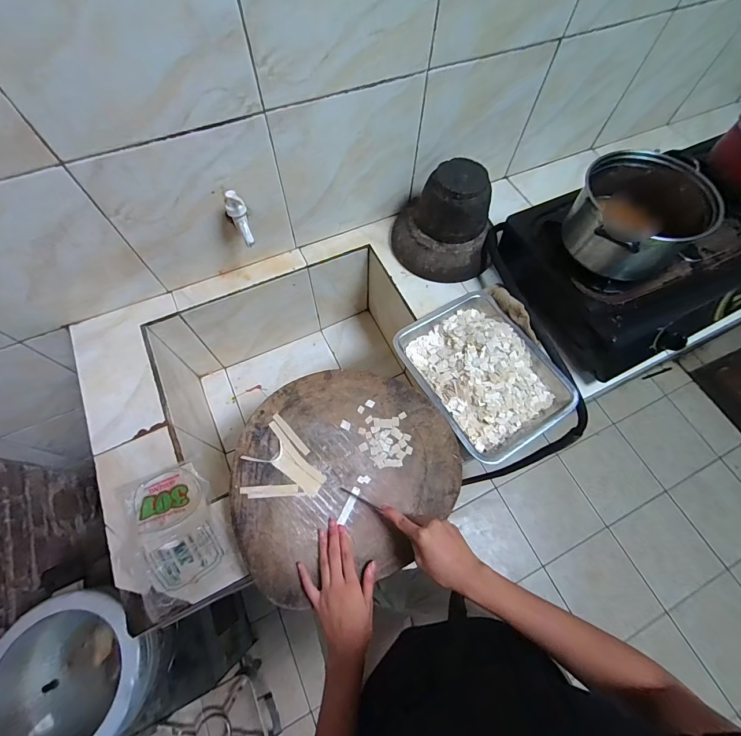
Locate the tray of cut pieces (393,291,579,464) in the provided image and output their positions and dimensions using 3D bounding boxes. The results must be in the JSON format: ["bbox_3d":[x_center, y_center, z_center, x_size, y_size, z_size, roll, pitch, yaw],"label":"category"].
[{"bbox_3d":[0.216,0.004,0.668,0.234,0.049,0.295,-27,69,-14],"label":"tray of cut pieces"}]

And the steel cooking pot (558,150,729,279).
[{"bbox_3d":[0.465,-0.269,0.610,0.188,0.118,0.197,1,65,-2],"label":"steel cooking pot"}]

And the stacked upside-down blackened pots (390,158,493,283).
[{"bbox_3d":[0.160,-0.314,0.745,0.206,0.164,0.192,1,65,-2],"label":"stacked upside-down blackened pots"}]

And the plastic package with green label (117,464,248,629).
[{"bbox_3d":[-0.309,0.257,0.549,0.124,0.040,0.212,-26,69,-13],"label":"plastic package with green label"}]

